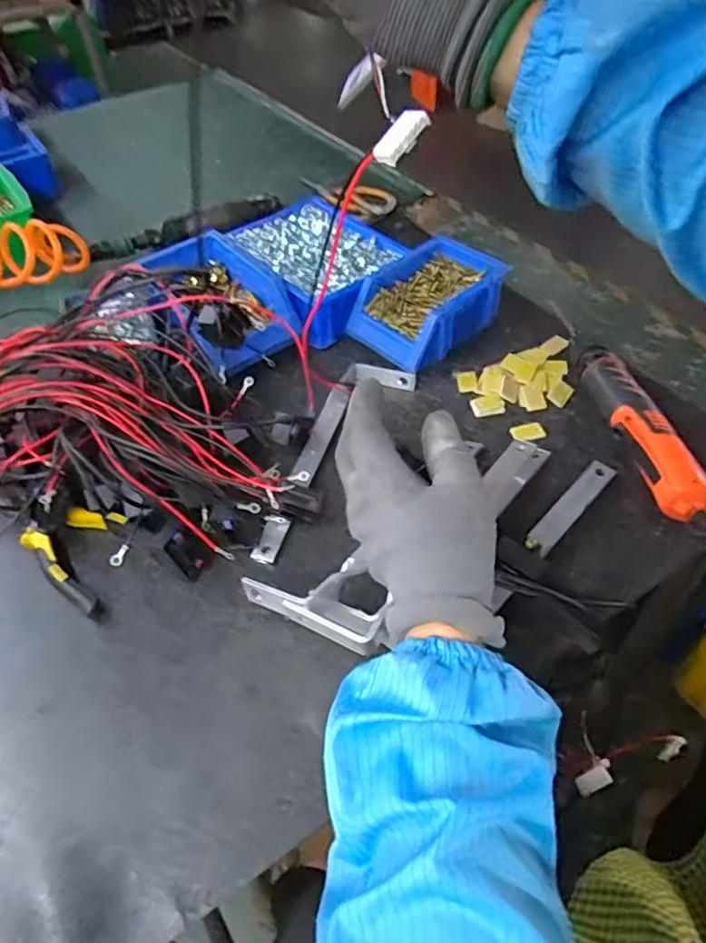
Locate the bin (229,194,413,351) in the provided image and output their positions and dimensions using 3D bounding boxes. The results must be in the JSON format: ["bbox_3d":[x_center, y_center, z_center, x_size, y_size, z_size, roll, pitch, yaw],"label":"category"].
[{"bbox_3d":[-0.045,-0.247,0.743,0.151,0.060,0.203,-32,54,-23],"label":"bin"}]

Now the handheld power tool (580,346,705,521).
[{"bbox_3d":[0.253,-0.041,0.558,0.045,0.041,0.211,-11,49,-6],"label":"handheld power tool"}]

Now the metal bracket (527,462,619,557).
[{"bbox_3d":[0.179,0.028,0.505,0.021,0.009,0.118,39,57,19],"label":"metal bracket"}]

